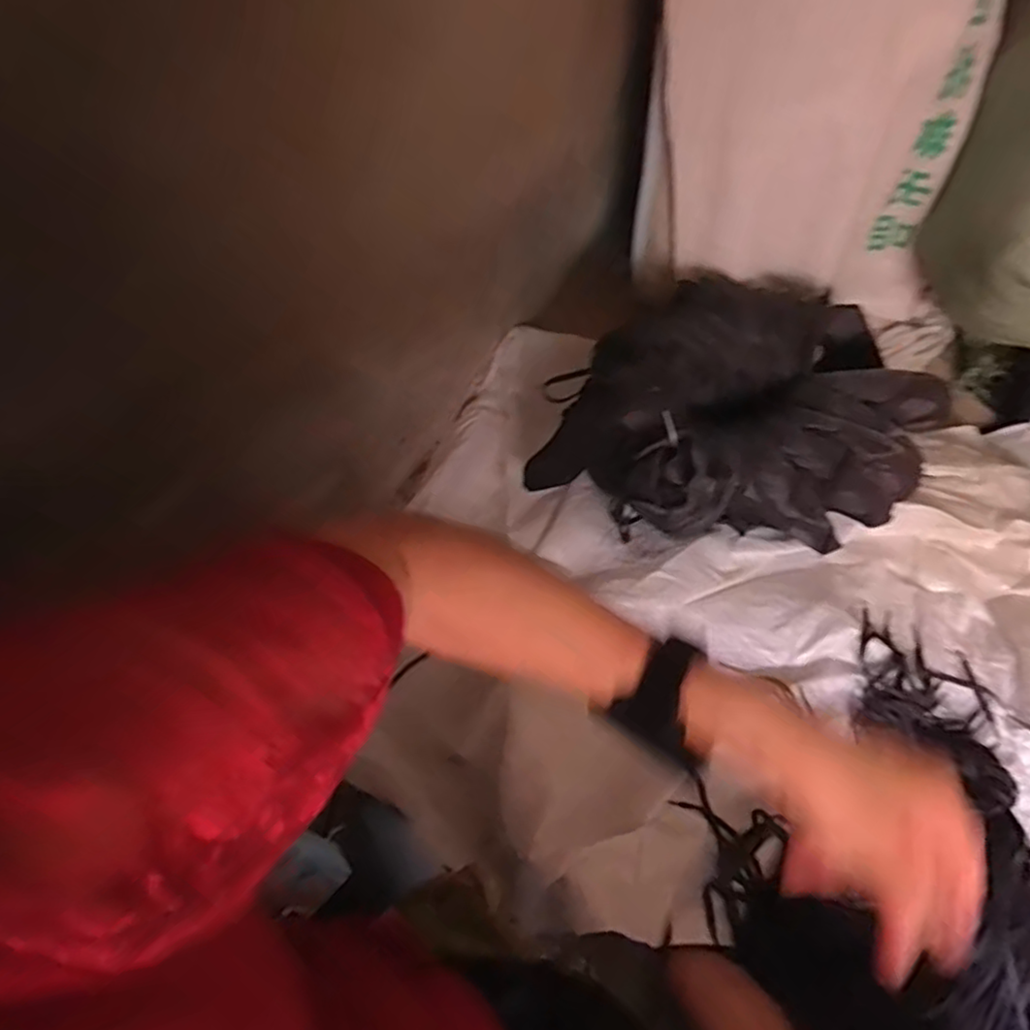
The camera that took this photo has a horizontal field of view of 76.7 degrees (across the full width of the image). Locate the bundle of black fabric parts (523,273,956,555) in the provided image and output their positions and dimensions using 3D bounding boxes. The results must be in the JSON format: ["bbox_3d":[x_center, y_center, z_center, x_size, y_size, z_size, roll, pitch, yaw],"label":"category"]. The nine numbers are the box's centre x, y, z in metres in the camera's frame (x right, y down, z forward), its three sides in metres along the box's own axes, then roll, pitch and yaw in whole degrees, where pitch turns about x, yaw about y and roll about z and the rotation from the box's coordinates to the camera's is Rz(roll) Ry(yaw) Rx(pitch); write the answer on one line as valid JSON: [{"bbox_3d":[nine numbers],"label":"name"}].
[{"bbox_3d":[0.340,-0.184,0.937,0.548,0.195,0.441,14,61,5],"label":"bundle of black fabric parts"}]

